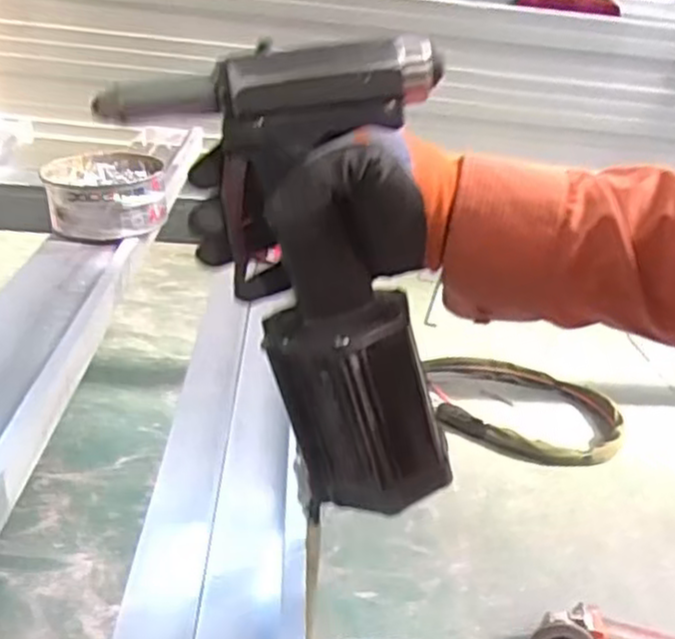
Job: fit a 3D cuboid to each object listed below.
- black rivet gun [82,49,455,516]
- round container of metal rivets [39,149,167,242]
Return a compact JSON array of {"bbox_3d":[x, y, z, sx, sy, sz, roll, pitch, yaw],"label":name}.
[{"bbox_3d":[-0.006,-0.012,0.433,0.145,0.277,0.078,-5,21,25],"label":"black rivet gun"},{"bbox_3d":[-0.327,-0.179,1.035,0.161,0.088,0.150,-3,29,-20],"label":"round container of metal rivets"}]

